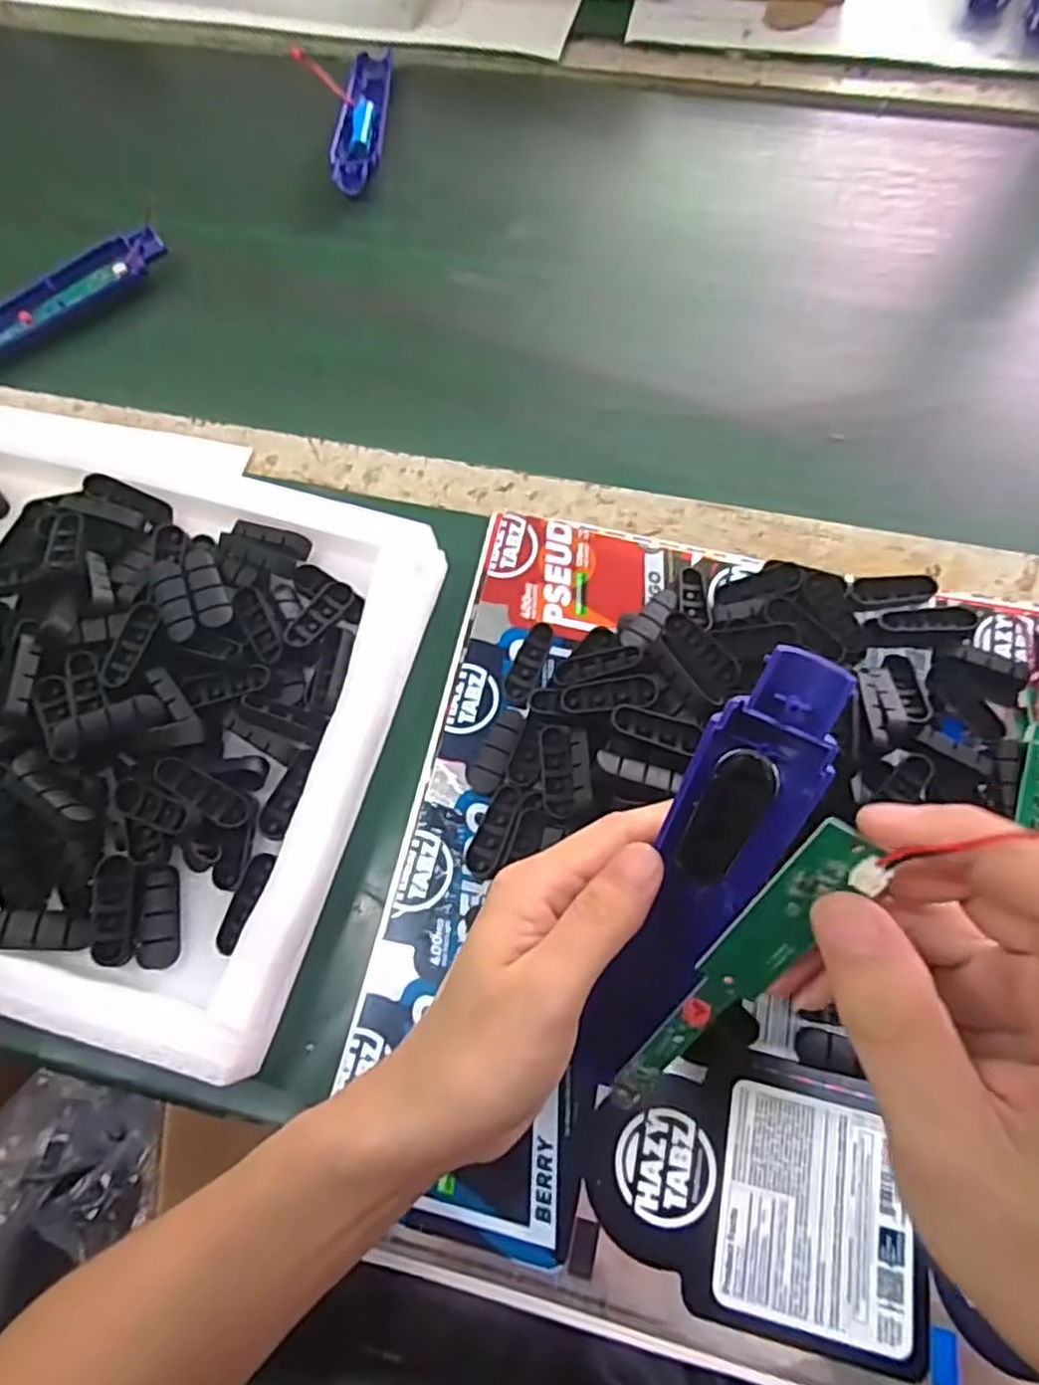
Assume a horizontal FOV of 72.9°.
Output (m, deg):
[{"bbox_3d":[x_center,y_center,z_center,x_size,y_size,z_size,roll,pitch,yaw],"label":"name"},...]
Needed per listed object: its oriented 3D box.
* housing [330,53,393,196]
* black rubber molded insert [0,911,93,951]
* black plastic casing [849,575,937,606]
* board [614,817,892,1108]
[{"bbox_3d":[-0.129,-0.471,0.578,0.037,0.011,0.166,1,70,3],"label":"housing"},{"bbox_3d":[-0.219,0.108,0.320,0.046,0.012,0.017,1,70,3],"label":"black rubber molded insert"},{"bbox_3d":[0.209,-0.057,0.393,0.047,0.005,0.017,-3,80,-2],"label":"black plastic casing"},{"bbox_3d":[0.060,0.089,0.210,0.019,0.140,0.006,32,35,13],"label":"board"}]

